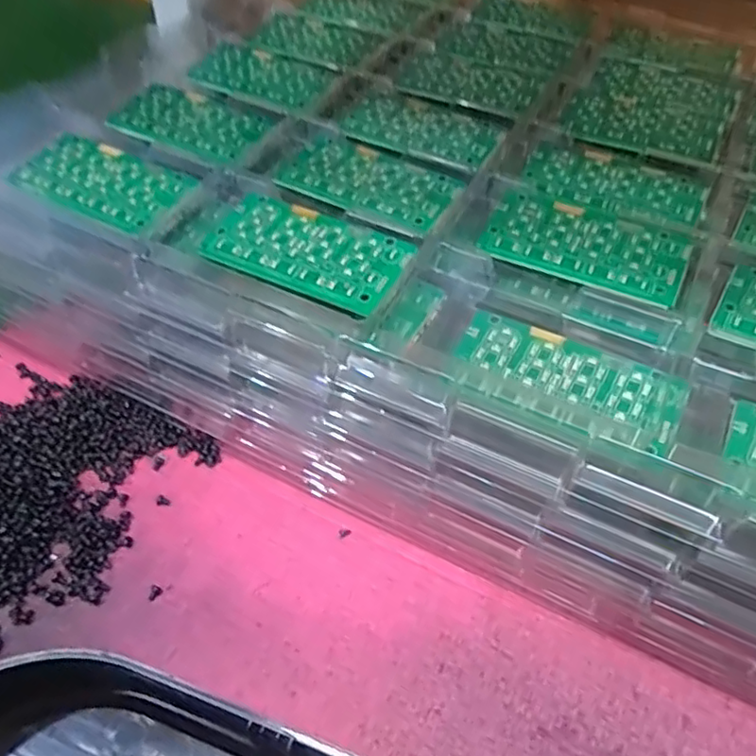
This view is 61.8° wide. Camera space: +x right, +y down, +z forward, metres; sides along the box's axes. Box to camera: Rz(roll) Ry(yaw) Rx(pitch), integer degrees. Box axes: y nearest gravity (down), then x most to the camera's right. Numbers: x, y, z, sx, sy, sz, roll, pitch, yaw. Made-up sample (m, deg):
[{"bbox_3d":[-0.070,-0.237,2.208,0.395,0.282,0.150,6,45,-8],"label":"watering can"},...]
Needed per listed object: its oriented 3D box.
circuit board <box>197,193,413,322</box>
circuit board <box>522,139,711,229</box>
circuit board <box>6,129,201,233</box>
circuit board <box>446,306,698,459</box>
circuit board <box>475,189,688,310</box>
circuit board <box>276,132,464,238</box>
[{"bbox_3d":[-0.033,-0.060,0.292,0.090,0.005,0.048,24,53,16],"label":"circuit board"},{"bbox_3d":[0.126,-0.105,0.340,0.093,0.005,0.048,28,54,19],"label":"circuit board"},{"bbox_3d":[-0.141,-0.100,0.317,0.092,0.005,0.050,27,54,18],"label":"circuit board"},{"bbox_3d":[0.078,0.000,0.265,0.092,0.008,0.042,24,53,16],"label":"circuit board"},{"bbox_3d":[0.100,-0.065,0.305,0.092,0.007,0.046,23,53,16],"label":"circuit board"},{"bbox_3d":[-0.004,-0.104,0.332,0.092,0.006,0.051,28,54,19],"label":"circuit board"}]

